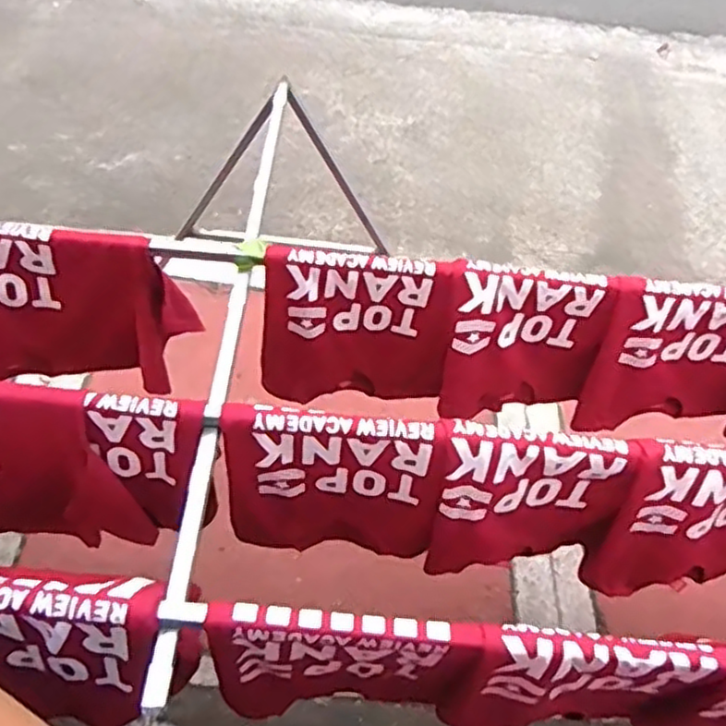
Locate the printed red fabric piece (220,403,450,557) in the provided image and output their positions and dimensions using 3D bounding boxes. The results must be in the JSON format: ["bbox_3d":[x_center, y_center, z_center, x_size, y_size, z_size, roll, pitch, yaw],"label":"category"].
[{"bbox_3d":[-0.044,0.186,1.031,0.309,0.318,0.060,6,57,-2],"label":"printed red fabric piece"}]

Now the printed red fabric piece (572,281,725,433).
[{"bbox_3d":[0.559,-0.005,1.259,0.296,0.319,0.064,-1,52,-6],"label":"printed red fabric piece"}]

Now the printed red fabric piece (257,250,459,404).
[{"bbox_3d":[-0.006,-0.047,1.231,0.328,0.331,0.053,4,57,-3],"label":"printed red fabric piece"}]

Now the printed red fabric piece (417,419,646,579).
[{"bbox_3d":[0.239,0.206,1.026,0.260,0.316,0.069,1,58,-5],"label":"printed red fabric piece"}]

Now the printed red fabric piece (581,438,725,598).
[{"bbox_3d":[0.513,0.242,1.057,0.292,0.322,0.093,0,58,-6],"label":"printed red fabric piece"}]

